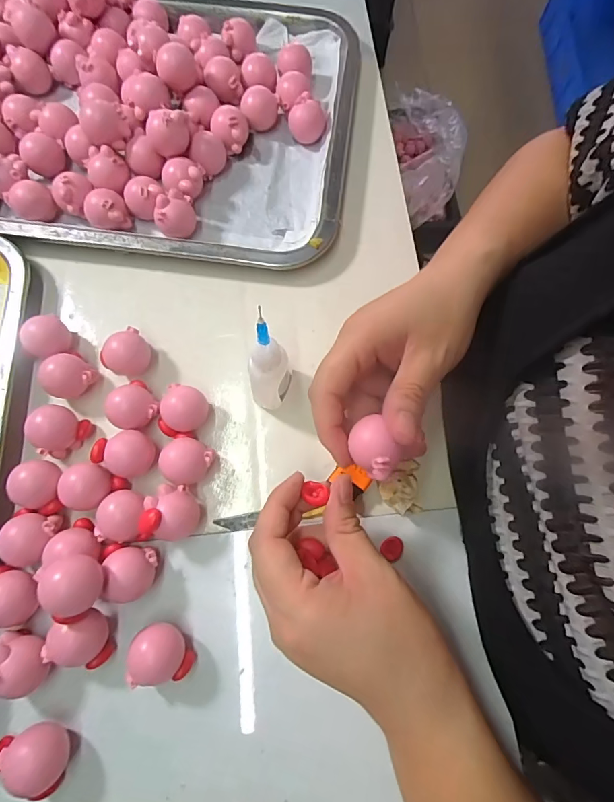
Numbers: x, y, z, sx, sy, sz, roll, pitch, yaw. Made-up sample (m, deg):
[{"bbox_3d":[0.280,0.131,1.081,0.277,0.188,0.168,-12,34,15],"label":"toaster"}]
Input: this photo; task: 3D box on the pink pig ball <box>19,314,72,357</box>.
[{"bbox_3d":[-0.177,-0.043,0.287,0.026,0.021,0.025,1,73,-2],"label":"pink pig ball"}]

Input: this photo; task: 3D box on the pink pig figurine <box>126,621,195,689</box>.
[{"bbox_3d":[-0.081,0.139,0.233,0.031,0.024,0.029,1,73,-2],"label":"pink pig figurine"}]

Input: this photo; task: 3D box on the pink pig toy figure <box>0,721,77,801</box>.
[{"bbox_3d":[-0.142,0.181,0.216,0.039,0.028,0.028,25,74,5],"label":"pink pig toy figure"}]

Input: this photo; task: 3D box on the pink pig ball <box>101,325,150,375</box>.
[{"bbox_3d":[-0.120,-0.029,0.284,0.030,0.022,0.030,1,73,-2],"label":"pink pig ball"}]

